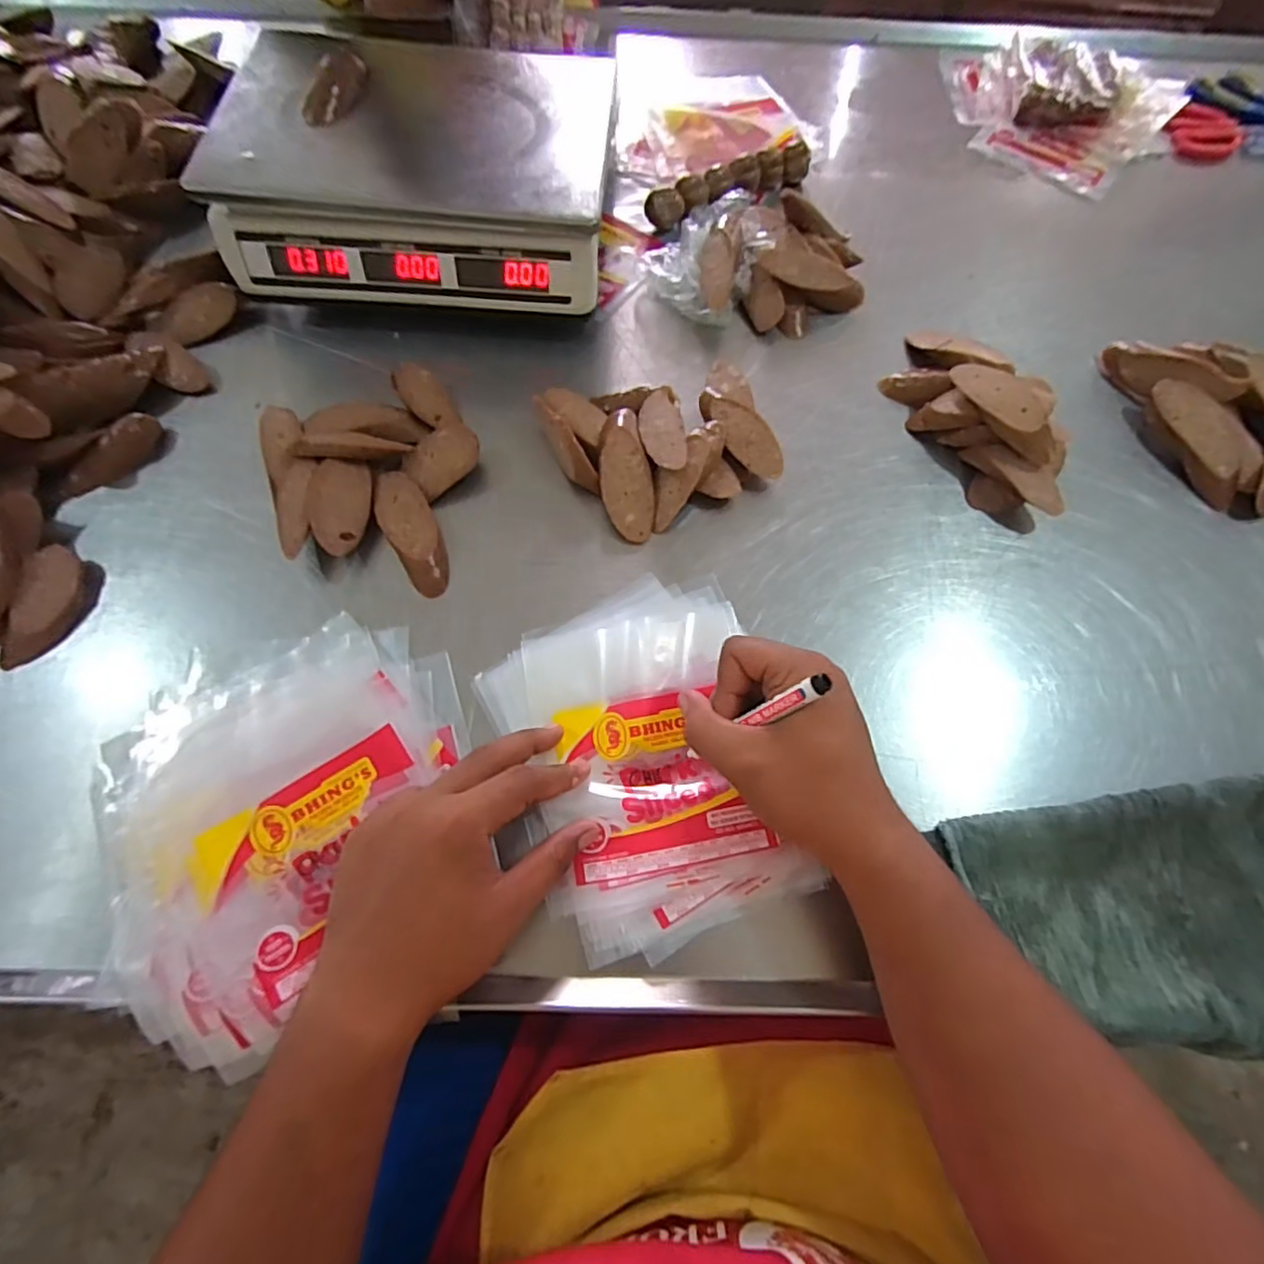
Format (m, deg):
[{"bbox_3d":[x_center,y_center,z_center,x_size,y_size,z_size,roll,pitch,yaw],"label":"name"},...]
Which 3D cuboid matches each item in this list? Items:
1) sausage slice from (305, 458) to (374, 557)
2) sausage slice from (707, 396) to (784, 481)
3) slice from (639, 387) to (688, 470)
[{"bbox_3d":[-0.219,-0.093,0.452,0.040,0.013,0.074,9,74,-36],"label":"sausage slice"},{"bbox_3d":[0.093,-0.159,0.490,0.036,0.010,0.081,-34,81,-4],"label":"sausage slice"},{"bbox_3d":[0.024,-0.163,0.481,0.033,0.011,0.087,-4,66,-3],"label":"slice"}]

